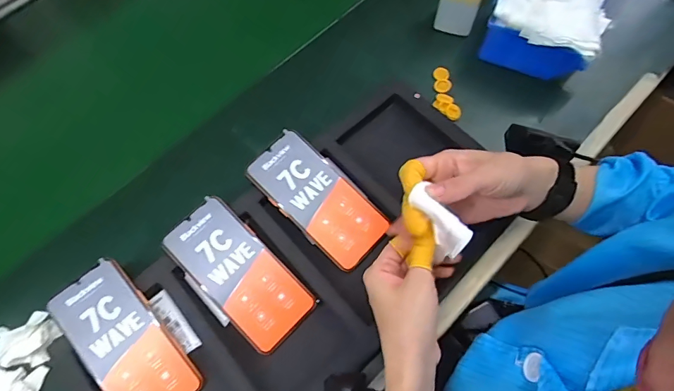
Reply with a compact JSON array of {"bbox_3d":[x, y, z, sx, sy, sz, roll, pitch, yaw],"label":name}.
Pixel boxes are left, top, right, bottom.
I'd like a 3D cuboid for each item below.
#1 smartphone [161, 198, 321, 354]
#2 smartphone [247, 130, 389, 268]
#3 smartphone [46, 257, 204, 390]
[{"bbox_3d":[-0.102,0.080,0.432,0.162,0.005,0.076,45,74,7],"label":"smartphone"},{"bbox_3d":[-0.020,0.003,0.459,0.158,0.008,0.077,42,76,7],"label":"smartphone"},{"bbox_3d":[-0.209,0.148,0.406,0.075,0.008,0.162,-38,82,-14],"label":"smartphone"}]

